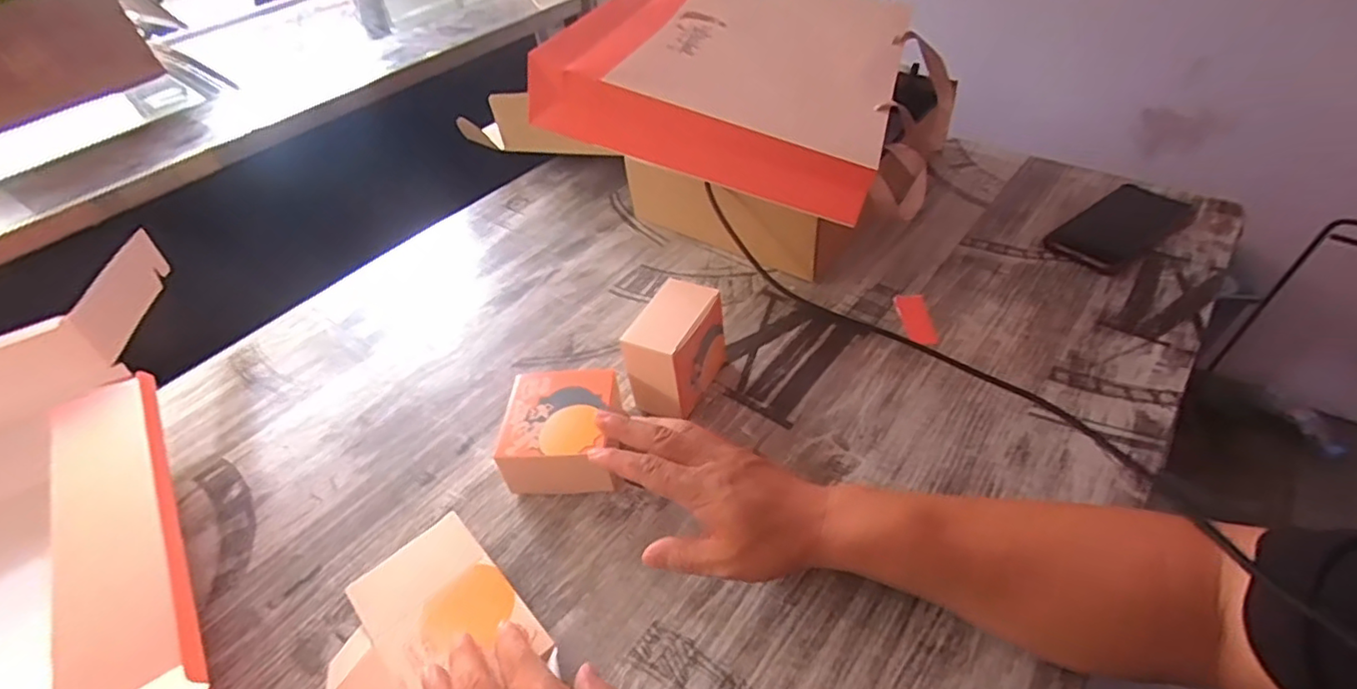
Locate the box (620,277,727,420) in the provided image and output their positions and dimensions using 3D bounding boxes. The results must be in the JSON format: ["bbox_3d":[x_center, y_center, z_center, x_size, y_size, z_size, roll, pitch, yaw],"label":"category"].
[{"bbox_3d":[0.001,0.005,0.534,0.053,0.090,0.090,16,49,22],"label":"box"}]

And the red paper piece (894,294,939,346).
[{"bbox_3d":[0.233,-0.026,0.596,0.029,0.004,0.070,-3,45,4],"label":"red paper piece"}]

